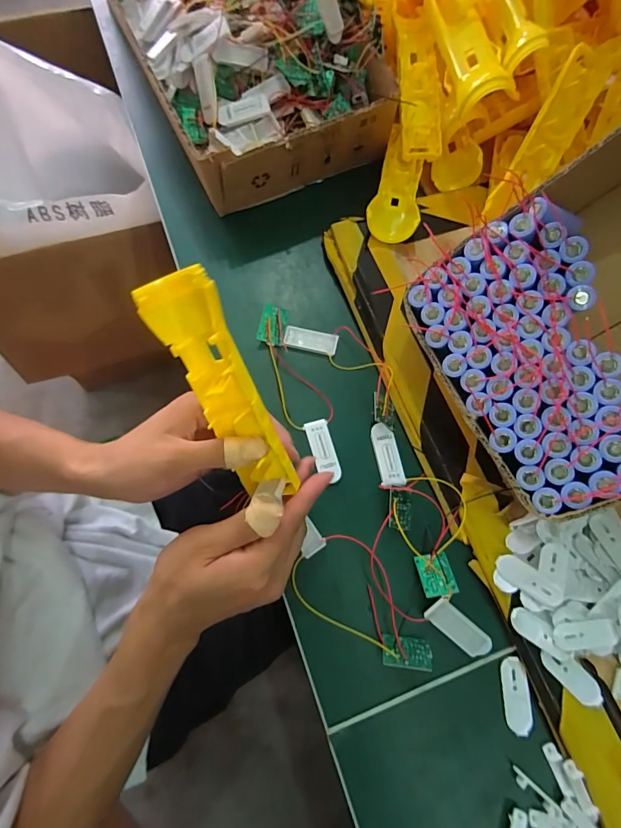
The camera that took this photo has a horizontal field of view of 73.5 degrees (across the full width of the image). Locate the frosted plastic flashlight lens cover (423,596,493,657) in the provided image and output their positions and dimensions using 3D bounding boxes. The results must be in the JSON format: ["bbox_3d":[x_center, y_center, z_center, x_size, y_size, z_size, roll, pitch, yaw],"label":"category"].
[{"bbox_3d":[0.115,0.166,0.320,0.055,0.004,0.021,42,95,-1],"label":"frosted plastic flashlight lens cover"}]

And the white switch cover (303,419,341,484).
[{"bbox_3d":[0.012,0.032,0.368,0.021,0.005,0.057,-15,73,-7],"label":"white switch cover"}]

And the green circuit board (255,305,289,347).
[{"bbox_3d":[-0.036,-0.085,0.398,0.025,0.004,0.035,12,98,-15],"label":"green circuit board"}]

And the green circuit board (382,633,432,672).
[{"bbox_3d":[0.072,0.179,0.314,0.035,0.028,0.006,4,109,6],"label":"green circuit board"}]

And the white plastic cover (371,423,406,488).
[{"bbox_3d":[0.068,0.036,0.370,0.021,0.004,0.057,-8,72,-5],"label":"white plastic cover"}]

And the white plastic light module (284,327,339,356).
[{"bbox_3d":[0.000,-0.071,0.405,0.051,0.006,0.021,9,72,1],"label":"white plastic light module"}]

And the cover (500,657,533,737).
[{"bbox_3d":[0.157,0.214,0.316,0.019,0.008,0.049,1,72,-2],"label":"cover"}]

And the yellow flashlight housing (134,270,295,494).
[{"bbox_3d":[-0.054,-0.012,0.267,0.040,0.037,0.153,-29,111,-11],"label":"yellow flashlight housing"}]

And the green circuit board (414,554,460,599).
[{"bbox_3d":[0.100,0.128,0.331,0.026,0.004,0.033,-12,52,2],"label":"green circuit board"}]

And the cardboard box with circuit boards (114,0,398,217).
[{"bbox_3d":[-0.096,-0.436,0.474,0.239,0.083,0.428,-29,75,-11],"label":"cardboard box with circuit boards"}]

